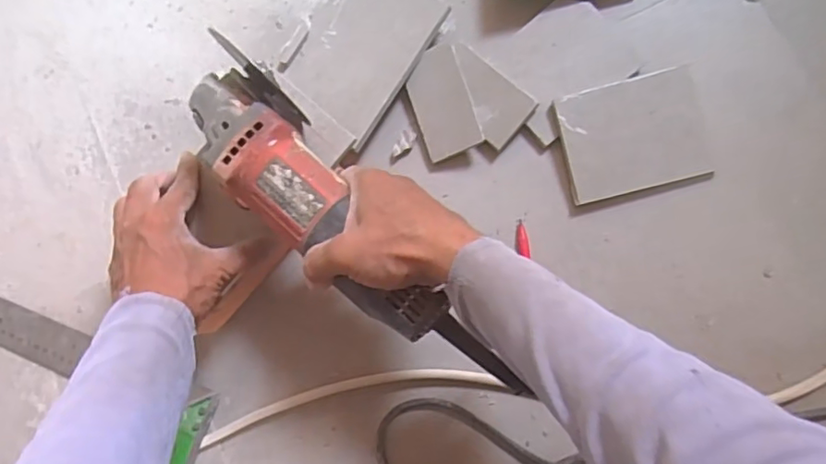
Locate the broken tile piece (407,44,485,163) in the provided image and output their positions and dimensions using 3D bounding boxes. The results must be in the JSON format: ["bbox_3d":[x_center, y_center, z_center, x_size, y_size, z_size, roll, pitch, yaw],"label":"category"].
[{"bbox_3d":[0.025,-0.112,0.511,0.051,0.004,0.090,-19,86,24],"label":"broken tile piece"}]

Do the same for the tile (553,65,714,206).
[{"bbox_3d":[0.183,-0.080,0.488,0.112,0.006,0.093,-13,88,4],"label":"tile"}]

